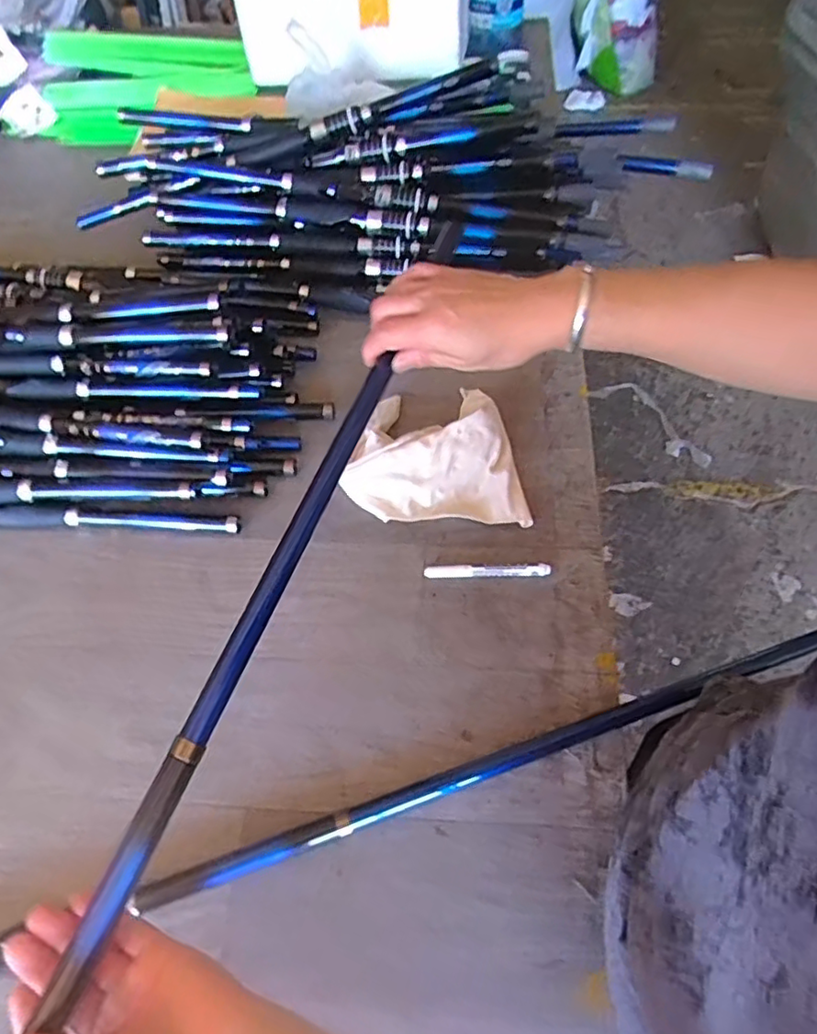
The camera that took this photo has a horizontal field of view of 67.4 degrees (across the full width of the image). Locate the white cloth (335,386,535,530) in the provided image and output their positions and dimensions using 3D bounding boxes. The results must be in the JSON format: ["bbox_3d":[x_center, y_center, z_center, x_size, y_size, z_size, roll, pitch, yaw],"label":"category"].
[{"bbox_3d":[0.027,-0.079,0.663,0.202,0.046,0.170,3,61,4],"label":"white cloth"}]

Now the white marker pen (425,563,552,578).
[{"bbox_3d":[0.078,0.054,0.607,0.121,0.011,0.011,-1,61,2],"label":"white marker pen"}]

